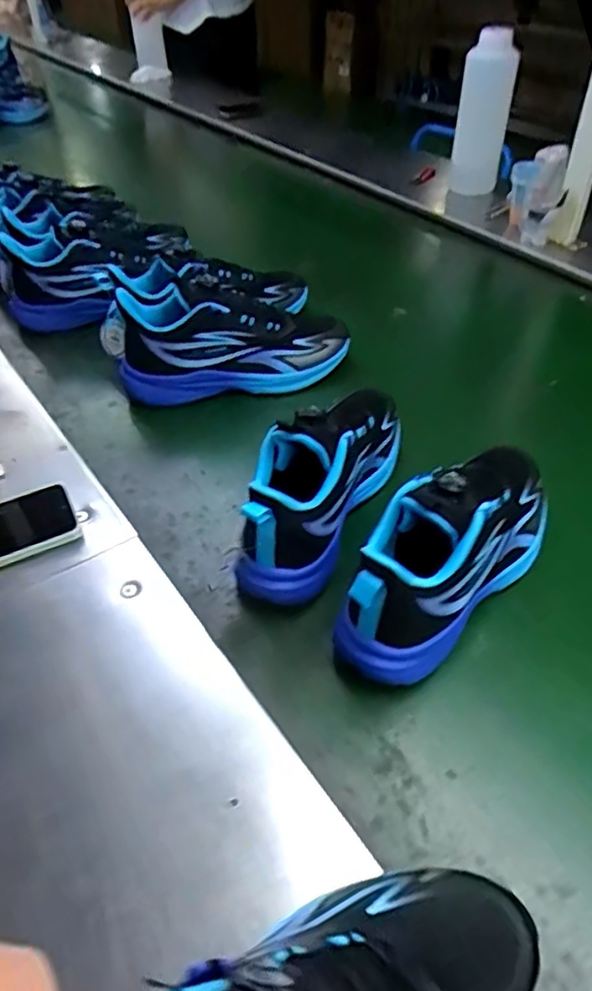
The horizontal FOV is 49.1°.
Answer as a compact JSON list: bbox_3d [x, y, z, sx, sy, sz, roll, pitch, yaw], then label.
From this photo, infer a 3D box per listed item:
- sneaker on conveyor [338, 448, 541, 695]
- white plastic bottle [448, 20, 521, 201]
[{"bbox_3d":[0.133,0.034,0.525,0.080,0.123,0.260,30,54,32],"label":"sneaker on conveyor"},{"bbox_3d":[0.328,-0.661,1.136,0.089,0.252,0.071,6,45,13],"label":"white plastic bottle"}]

